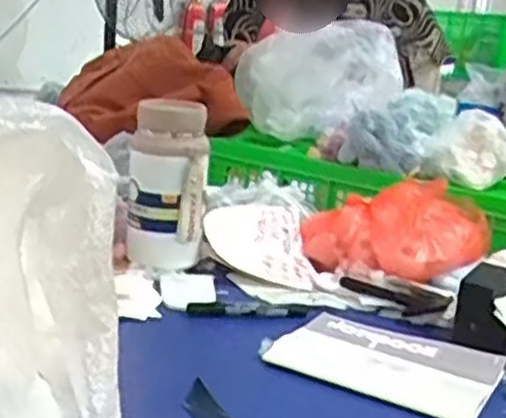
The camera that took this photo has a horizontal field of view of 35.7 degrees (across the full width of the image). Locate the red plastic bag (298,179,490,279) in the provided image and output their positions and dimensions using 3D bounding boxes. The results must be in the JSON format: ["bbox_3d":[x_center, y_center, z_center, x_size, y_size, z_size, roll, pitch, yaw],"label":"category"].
[{"bbox_3d":[0.184,0.022,1.012,0.234,0.094,0.178,10,15,13],"label":"red plastic bag"}]

